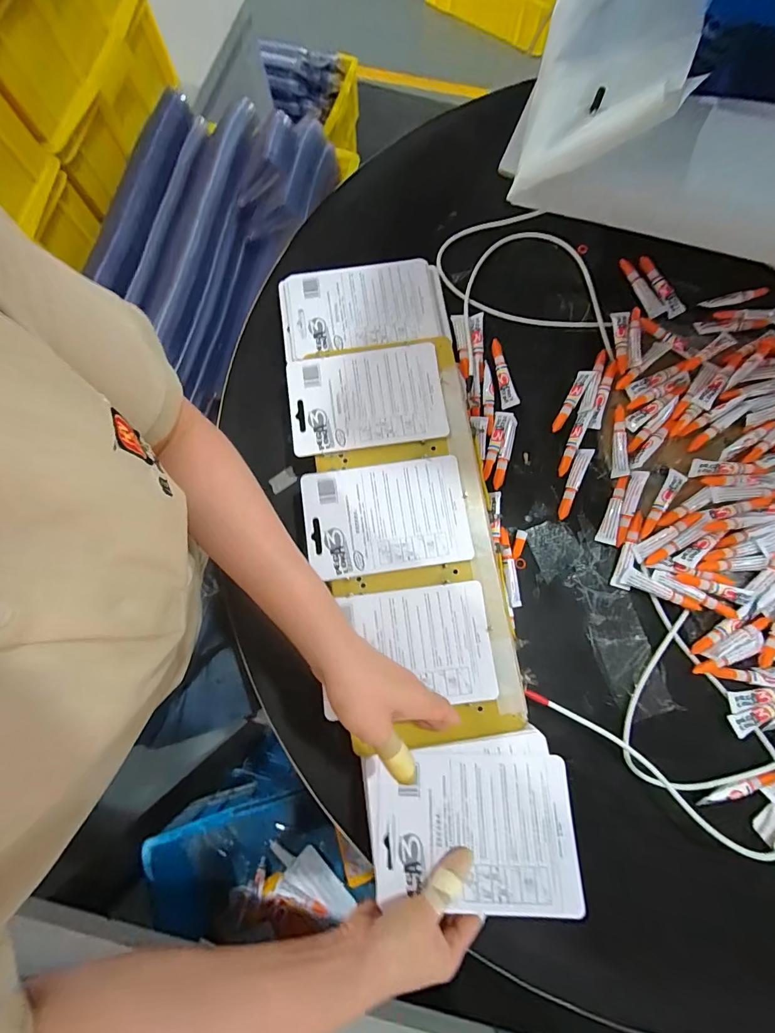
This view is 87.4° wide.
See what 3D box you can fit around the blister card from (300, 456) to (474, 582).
[{"bbox_3d":[-0.002,0.001,0.412,0.163,0.005,0.110,-7,79,-1],"label":"blister card"}]

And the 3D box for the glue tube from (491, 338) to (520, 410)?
[{"bbox_3d":[0.135,-0.169,0.477,0.018,0.009,0.086,-10,79,-2],"label":"glue tube"}]

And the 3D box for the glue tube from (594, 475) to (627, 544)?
[{"bbox_3d":[0.249,-0.007,0.446,0.019,0.008,0.076,18,79,4],"label":"glue tube"}]

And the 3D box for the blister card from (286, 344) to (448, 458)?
[{"bbox_3d":[-0.022,-0.123,0.433,0.162,0.009,0.111,-7,79,-1],"label":"blister card"}]

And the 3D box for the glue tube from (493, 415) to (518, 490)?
[{"bbox_3d":[0.133,-0.073,0.459,0.014,0.007,0.088,16,79,3],"label":"glue tube"}]

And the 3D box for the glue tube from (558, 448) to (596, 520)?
[{"bbox_3d":[0.209,-0.037,0.454,0.016,0.007,0.084,22,80,4],"label":"glue tube"}]

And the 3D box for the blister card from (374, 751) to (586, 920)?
[{"bbox_3d":[0.074,0.267,0.348,0.166,0.004,0.111,1,67,2],"label":"blister card"}]

